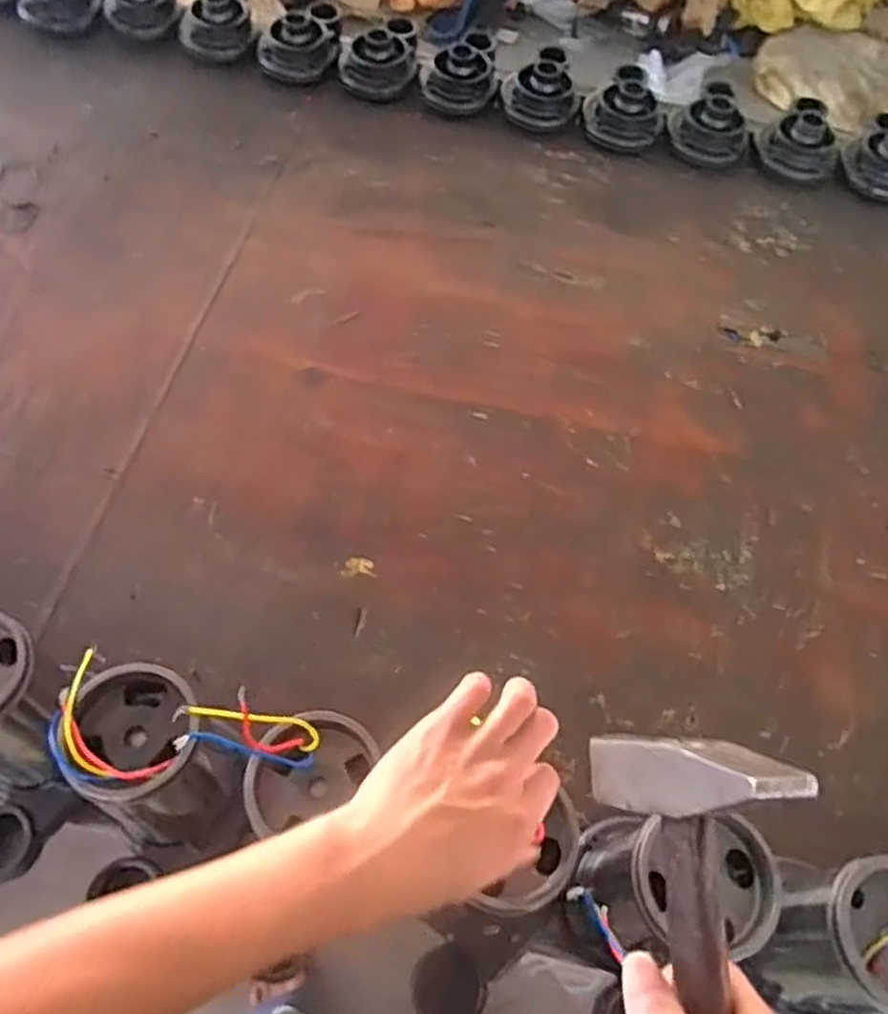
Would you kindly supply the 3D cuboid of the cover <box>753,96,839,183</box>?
[{"bbox_3d":[0.527,-0.536,1.113,0.126,0.065,0.117,-35,68,-21],"label":"cover"}]

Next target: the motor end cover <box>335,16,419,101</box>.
[{"bbox_3d":[-0.102,-0.691,1.169,0.125,0.066,0.139,2,60,-3],"label":"motor end cover"}]

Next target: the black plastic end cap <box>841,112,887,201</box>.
[{"bbox_3d":[0.648,-0.508,1.111,0.113,0.072,0.113,2,60,-3],"label":"black plastic end cap"}]

